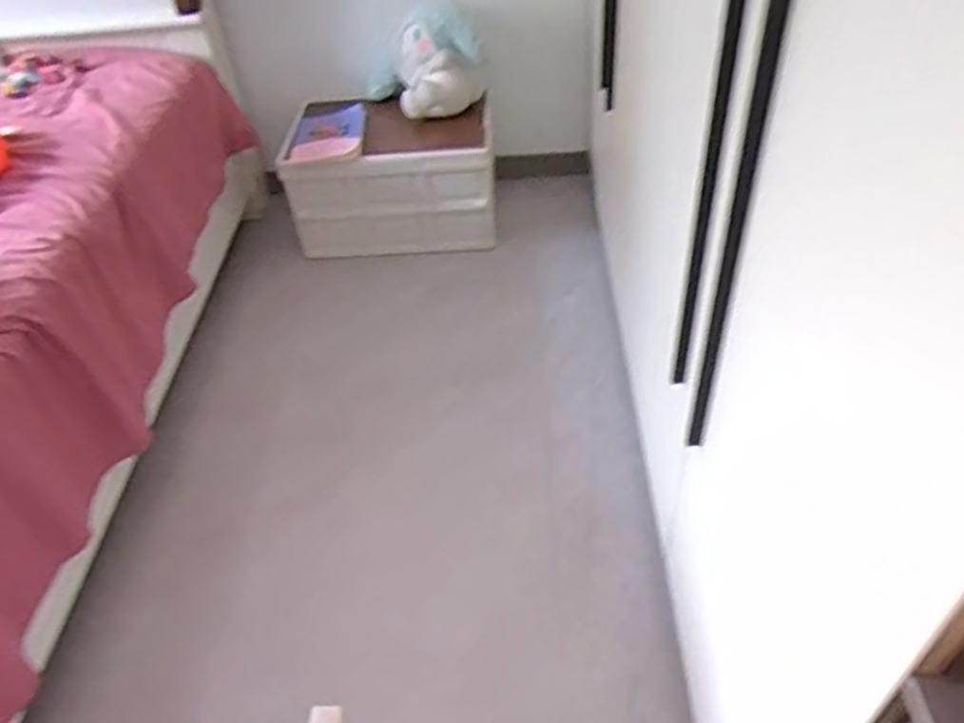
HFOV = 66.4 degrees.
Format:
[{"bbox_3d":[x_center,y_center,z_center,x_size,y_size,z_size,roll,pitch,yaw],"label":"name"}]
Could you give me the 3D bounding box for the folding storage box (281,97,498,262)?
[{"bbox_3d":[-0.212,-0.451,1.844,0.484,0.283,0.283,-1,44,5],"label":"folding storage box"}]

